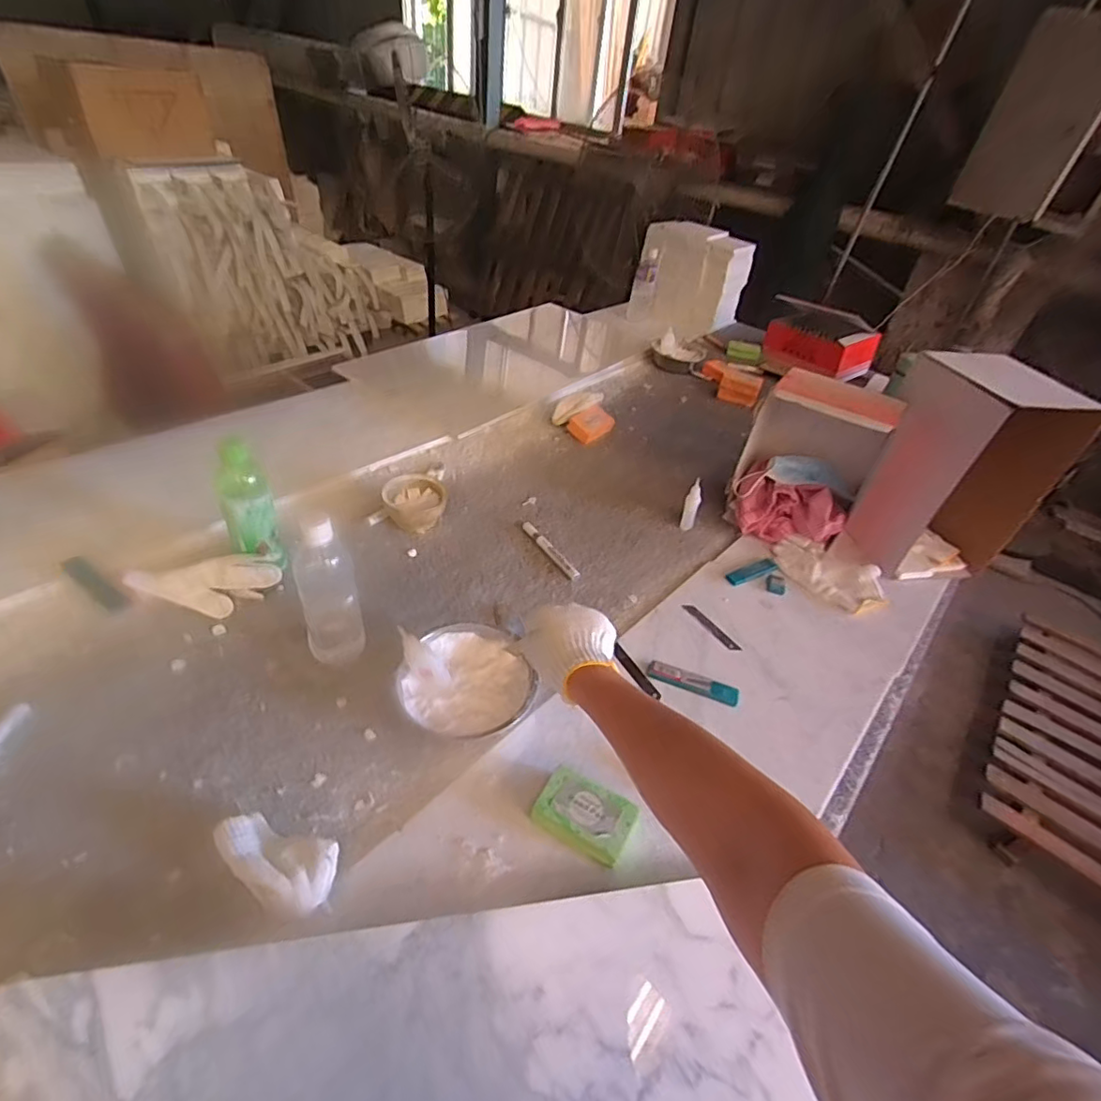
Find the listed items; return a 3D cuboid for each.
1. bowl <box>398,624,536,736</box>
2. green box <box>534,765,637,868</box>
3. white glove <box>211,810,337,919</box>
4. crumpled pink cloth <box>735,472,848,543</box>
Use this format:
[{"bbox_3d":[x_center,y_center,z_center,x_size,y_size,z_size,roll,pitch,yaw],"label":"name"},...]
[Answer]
[{"bbox_3d":[-0.100,0.154,0.657,0.140,0.049,0.152,5,42,-4],"label":"bowl"},{"bbox_3d":[0.034,0.264,0.566,0.093,0.025,0.061,27,45,19],"label":"green box"},{"bbox_3d":[-0.244,0.280,0.503,0.112,0.045,0.062,17,42,9],"label":"white glove"},{"bbox_3d":[0.407,-0.069,0.979,0.178,0.077,0.085,20,43,12],"label":"crumpled pink cloth"}]

